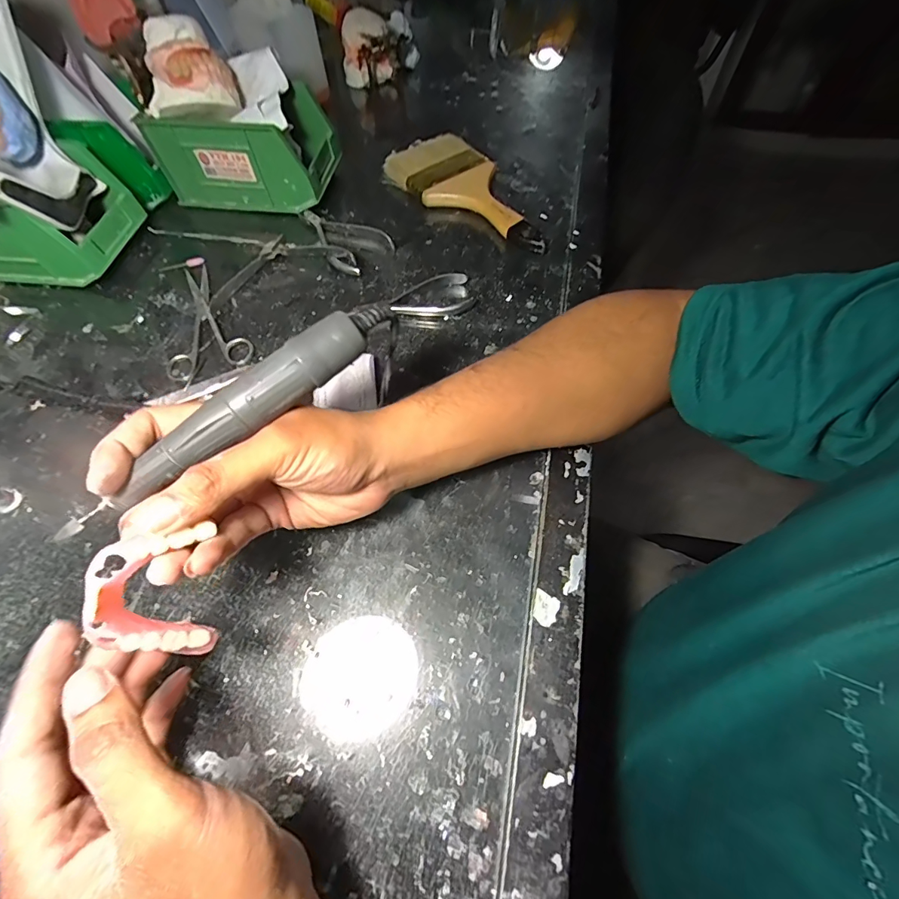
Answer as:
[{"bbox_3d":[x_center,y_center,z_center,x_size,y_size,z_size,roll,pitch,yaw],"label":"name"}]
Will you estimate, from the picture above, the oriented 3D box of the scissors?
[{"bbox_3d":[-0.229,-0.123,0.398,0.071,0.007,0.135,-19,63,-9],"label":"scissors"}]

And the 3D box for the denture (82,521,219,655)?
[{"bbox_3d":[-0.131,0.067,0.186,0.018,0.044,0.056,-3,96,37],"label":"denture"}]

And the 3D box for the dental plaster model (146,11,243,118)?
[{"bbox_3d":[-0.250,-0.352,0.406,0.081,0.069,0.062,-14,62,-6],"label":"dental plaster model"}]

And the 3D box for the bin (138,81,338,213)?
[{"bbox_3d":[-0.218,-0.333,0.467,0.170,0.082,0.094,8,62,6],"label":"bin"}]

